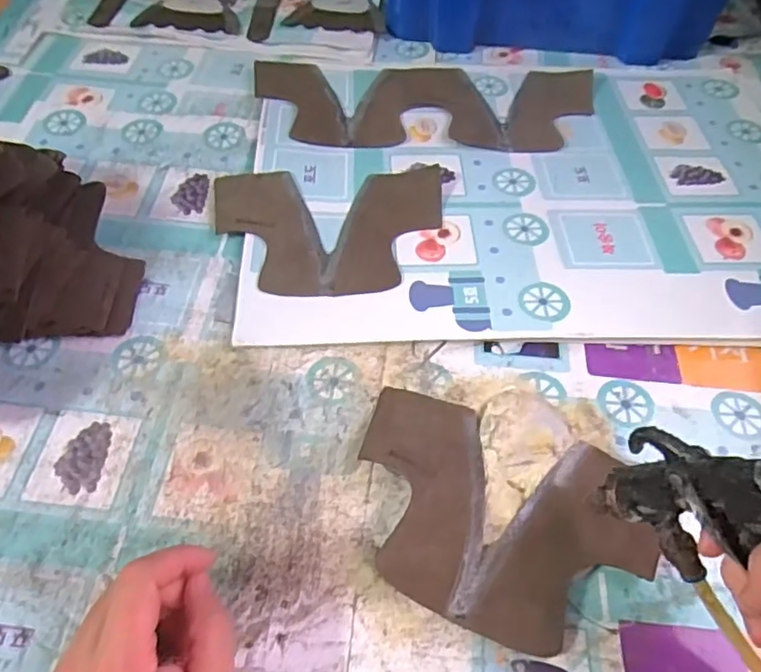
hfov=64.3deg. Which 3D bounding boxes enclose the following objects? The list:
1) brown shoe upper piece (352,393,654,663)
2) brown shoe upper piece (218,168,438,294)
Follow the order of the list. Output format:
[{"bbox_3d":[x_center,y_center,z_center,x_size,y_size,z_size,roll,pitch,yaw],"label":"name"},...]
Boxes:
[{"bbox_3d":[0.072,0.110,0.380,0.188,0.028,0.132,19,57,12],"label":"brown shoe upper piece"},{"bbox_3d":[-0.045,-0.092,0.521,0.197,0.006,0.142,-2,54,-1],"label":"brown shoe upper piece"}]

